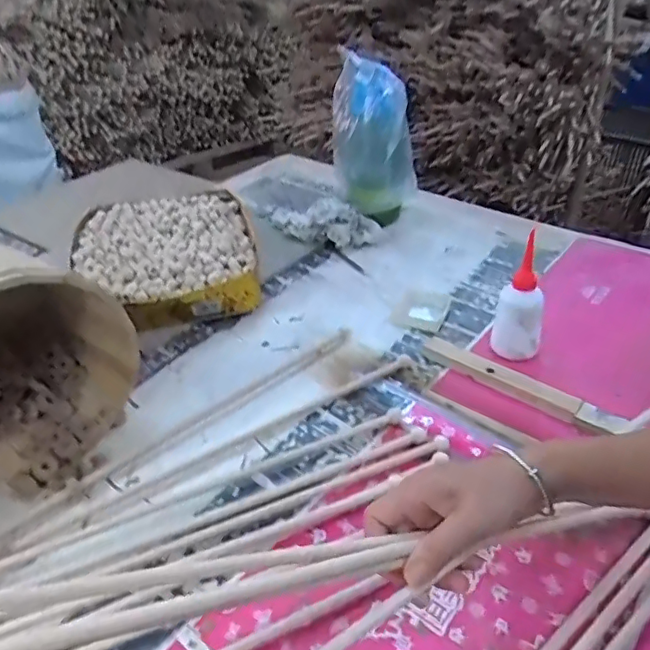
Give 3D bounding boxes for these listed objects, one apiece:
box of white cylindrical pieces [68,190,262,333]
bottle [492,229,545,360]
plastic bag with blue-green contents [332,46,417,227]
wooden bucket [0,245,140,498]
[{"bbox_3d":[-0.269,-0.111,0.970,0.292,0.081,0.369,-9,35,-8],"label":"box of white cylindrical pieces"},{"bbox_3d":[0.253,-0.039,0.729,0.052,0.153,0.047,2,35,7],"label":"bottle"},{"bbox_3d":[0.097,-0.323,1.047,0.149,0.282,0.169,-3,36,-2],"label":"plastic bag with blue-green contents"},{"bbox_3d":[-0.369,0.026,0.649,0.233,0.229,0.219,-2,35,1],"label":"wooden bucket"}]

